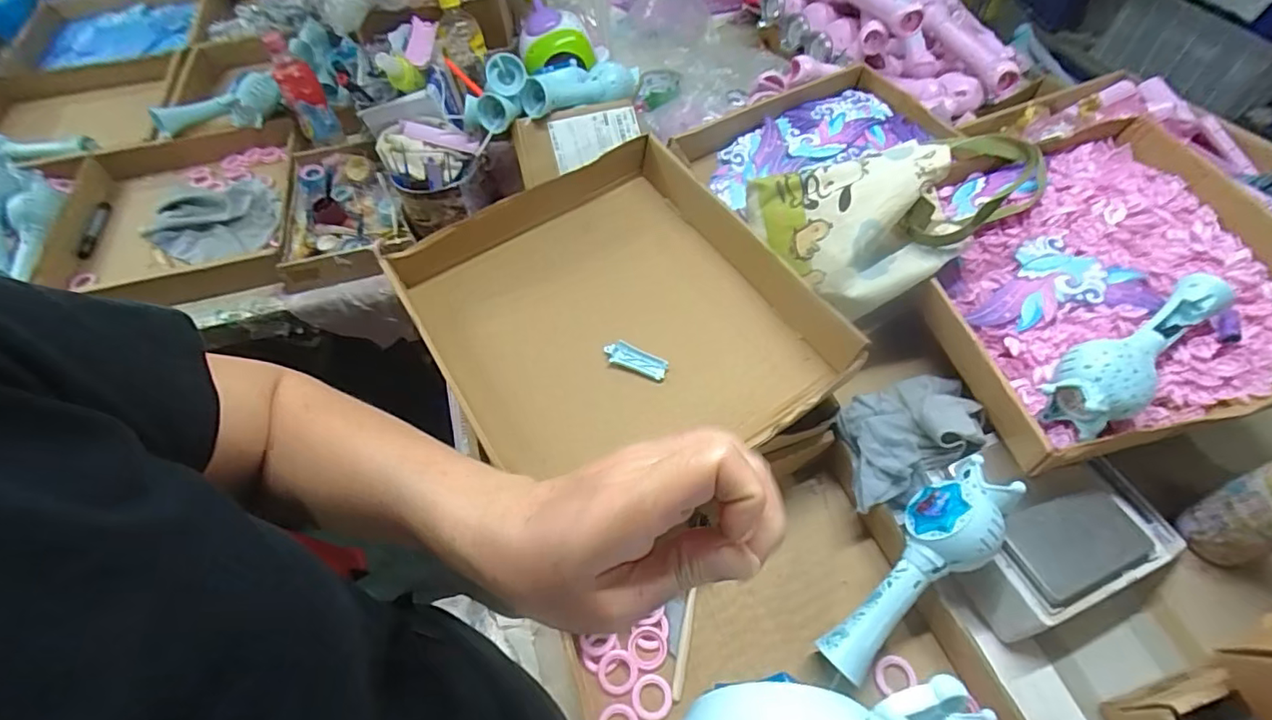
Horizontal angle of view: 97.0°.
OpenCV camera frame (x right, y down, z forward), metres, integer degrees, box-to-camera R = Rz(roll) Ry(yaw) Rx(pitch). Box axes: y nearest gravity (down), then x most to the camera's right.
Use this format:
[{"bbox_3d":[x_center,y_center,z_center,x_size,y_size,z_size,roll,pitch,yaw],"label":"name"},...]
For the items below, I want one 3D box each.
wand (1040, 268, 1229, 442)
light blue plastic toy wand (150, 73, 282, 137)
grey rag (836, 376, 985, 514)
[{"bbox_3d":[0.515,-0.014,0.581,0.241,0.060,0.074,-32,60,-18],"label":"wand"},{"bbox_3d":[-0.758,-0.459,1.017,0.218,0.062,0.063,-12,56,-5],"label":"light blue plastic toy wand"},{"bbox_3d":[0.297,0.073,0.605,0.185,0.051,0.117,-21,57,-11],"label":"grey rag"}]

